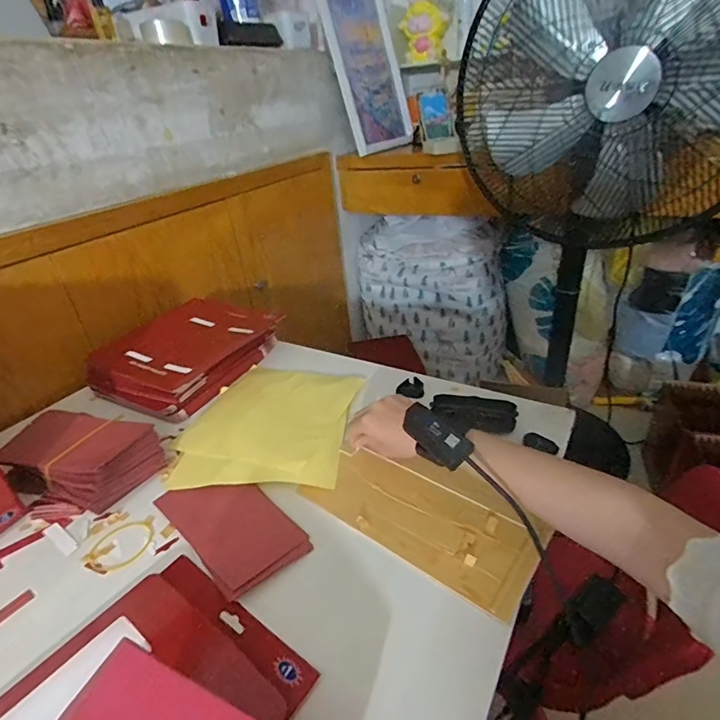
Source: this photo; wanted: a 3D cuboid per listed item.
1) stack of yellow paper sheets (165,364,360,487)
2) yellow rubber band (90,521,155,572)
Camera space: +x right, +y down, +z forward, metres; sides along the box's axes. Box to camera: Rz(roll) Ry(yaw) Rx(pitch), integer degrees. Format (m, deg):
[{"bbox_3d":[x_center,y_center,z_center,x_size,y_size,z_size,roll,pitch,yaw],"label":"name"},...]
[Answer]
[{"bbox_3d":[-0.128,0.082,0.640,0.226,0.019,0.262,0,31,10],"label":"stack of yellow paper sheets"},{"bbox_3d":[-0.257,0.200,0.484,0.057,0.004,0.063,15,36,31],"label":"yellow rubber band"}]

